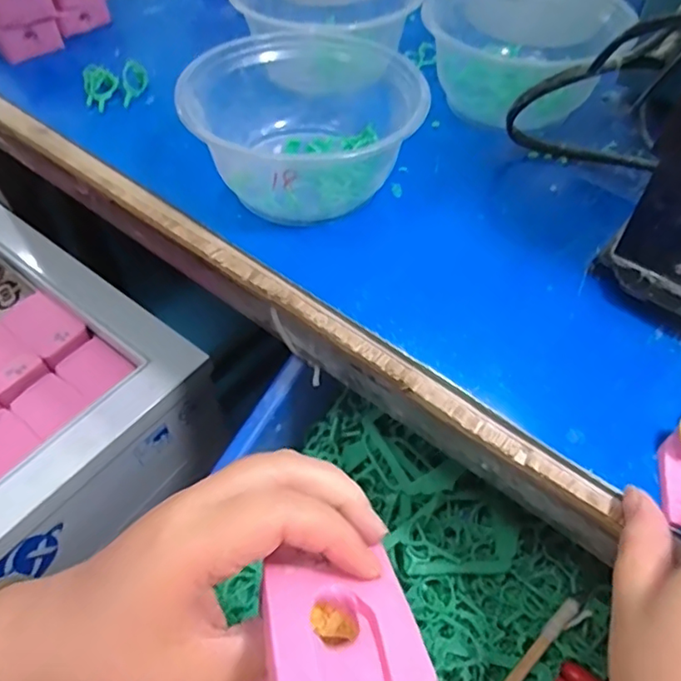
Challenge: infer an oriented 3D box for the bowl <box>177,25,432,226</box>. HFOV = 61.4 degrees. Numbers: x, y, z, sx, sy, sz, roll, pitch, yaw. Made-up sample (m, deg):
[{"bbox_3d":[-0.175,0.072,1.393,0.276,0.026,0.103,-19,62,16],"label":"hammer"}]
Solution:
[{"bbox_3d":[-0.027,-0.129,0.343,0.121,0.066,0.112,0,53,0],"label":"bowl"}]

